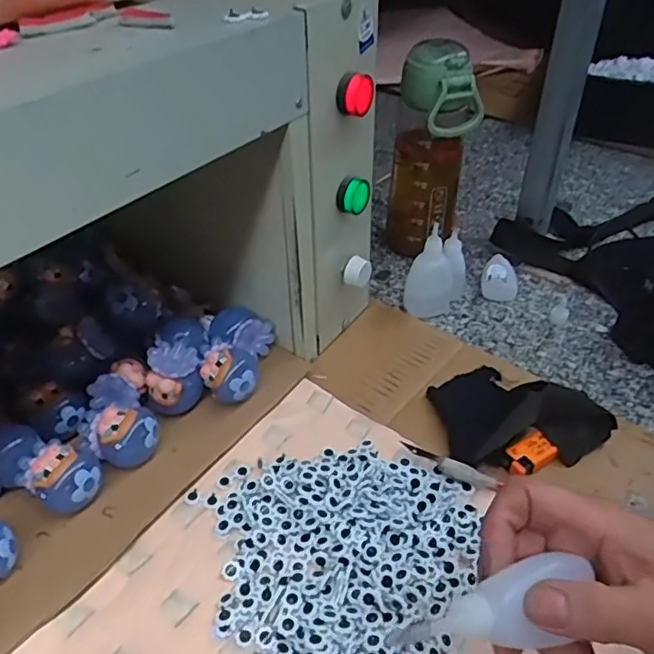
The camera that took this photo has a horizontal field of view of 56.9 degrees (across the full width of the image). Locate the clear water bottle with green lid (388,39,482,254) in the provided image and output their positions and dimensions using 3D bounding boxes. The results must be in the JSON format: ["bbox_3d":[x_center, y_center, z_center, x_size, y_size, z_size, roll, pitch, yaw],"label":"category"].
[{"bbox_3d":[0.103,-0.163,0.604,0.072,0.231,0.065,4,41,5],"label":"clear water bottle with green lid"}]

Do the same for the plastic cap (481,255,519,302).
[{"bbox_3d":[0.180,-0.051,0.624,0.036,0.025,0.056,11,42,12],"label":"plastic cap"}]

